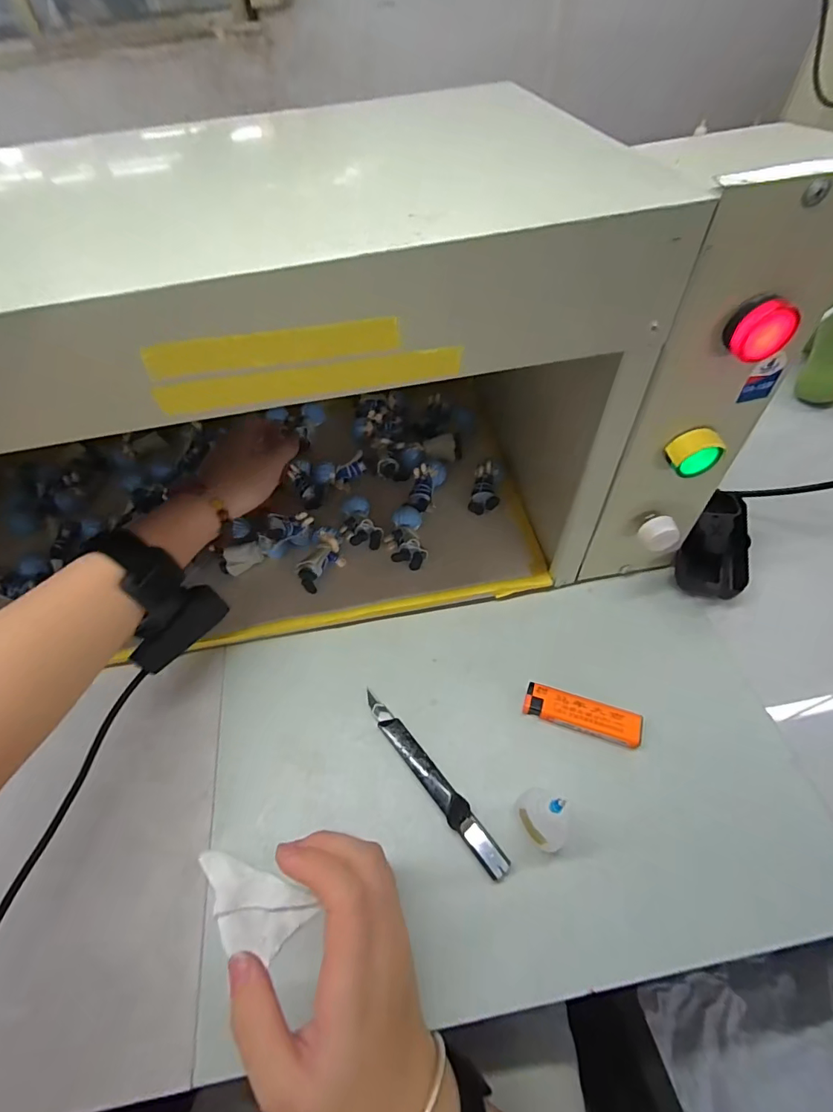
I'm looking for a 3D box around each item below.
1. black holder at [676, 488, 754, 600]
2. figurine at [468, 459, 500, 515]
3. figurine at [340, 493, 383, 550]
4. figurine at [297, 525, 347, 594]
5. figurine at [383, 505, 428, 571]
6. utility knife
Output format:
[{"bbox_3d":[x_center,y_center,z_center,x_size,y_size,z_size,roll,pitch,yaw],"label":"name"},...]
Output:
[{"bbox_3d":[0.258,-0.013,0.393,0.049,0.033,0.102,19,74,18],"label":"black holder"},{"bbox_3d":[0.067,-0.065,0.439,0.027,0.019,0.051,8,73,10],"label":"figurine"},{"bbox_3d":[-0.055,-0.031,0.436,0.033,0.026,0.056,-22,56,-11],"label":"figurine"},{"bbox_3d":[-0.083,0.000,0.412,0.029,0.025,0.062,7,55,10],"label":"figurine"},{"bbox_3d":[-0.011,-0.017,0.426,0.035,0.026,0.063,-7,54,0],"label":"figurine"},{"bbox_3d":[0.009,0.151,0.318,0.016,0.011,0.142,-34,59,-19],"label":"utility knife"}]

